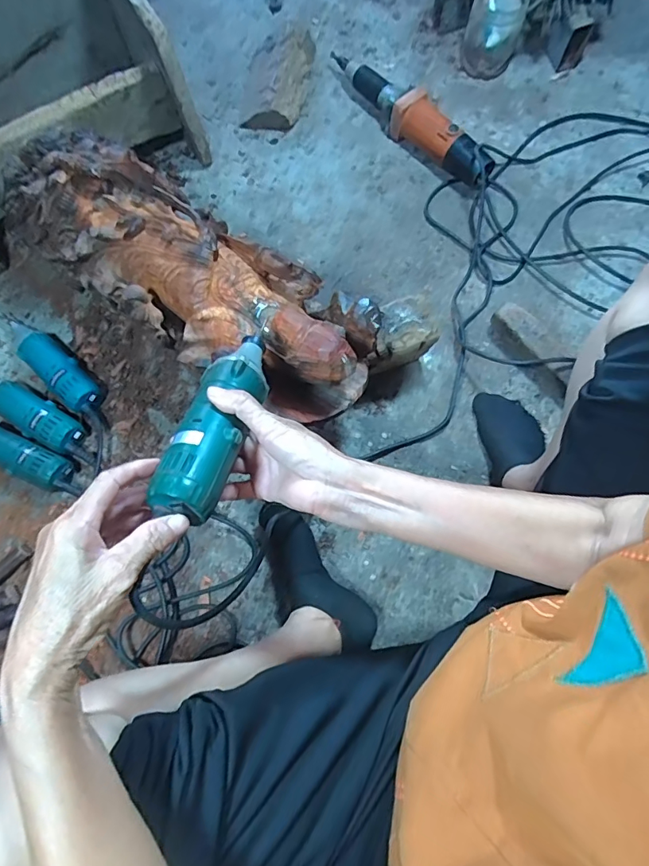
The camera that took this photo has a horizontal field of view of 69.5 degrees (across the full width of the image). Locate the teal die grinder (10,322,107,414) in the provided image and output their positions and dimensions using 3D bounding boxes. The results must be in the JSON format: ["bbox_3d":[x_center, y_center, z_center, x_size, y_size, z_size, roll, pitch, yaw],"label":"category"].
[{"bbox_3d":[-0.429,-0.112,0.730,0.225,0.051,0.057,42,78,13],"label":"teal die grinder"}]

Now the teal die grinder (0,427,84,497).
[{"bbox_3d":[-0.466,0.025,0.689,0.232,0.055,0.053,23,74,9],"label":"teal die grinder"}]

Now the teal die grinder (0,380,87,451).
[{"bbox_3d":[-0.462,-0.039,0.713,0.229,0.050,0.058,27,75,10],"label":"teal die grinder"}]

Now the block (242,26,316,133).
[{"bbox_3d":[-0.092,-0.679,0.895,0.124,0.047,0.222,4,73,3],"label":"block"}]

